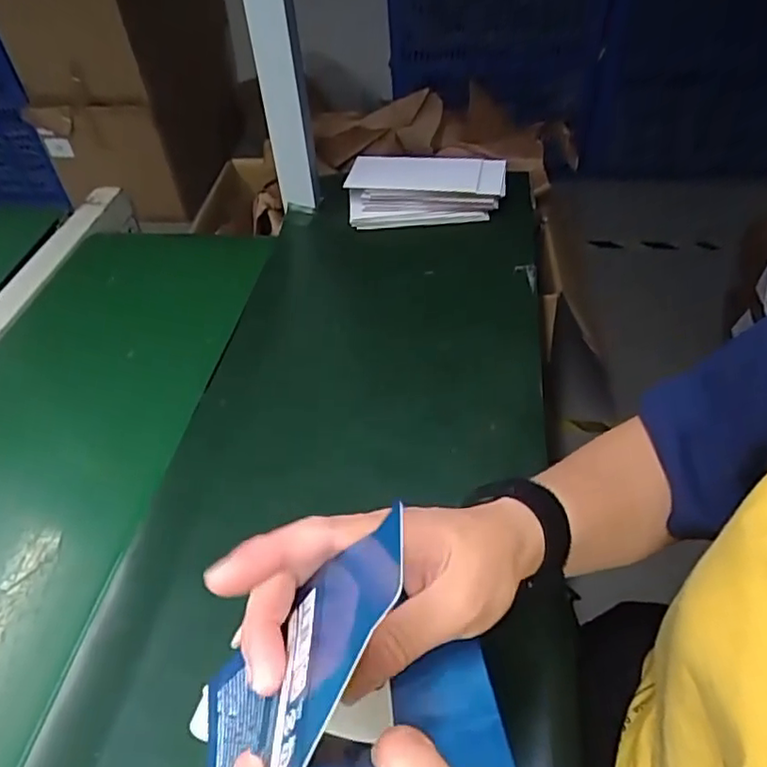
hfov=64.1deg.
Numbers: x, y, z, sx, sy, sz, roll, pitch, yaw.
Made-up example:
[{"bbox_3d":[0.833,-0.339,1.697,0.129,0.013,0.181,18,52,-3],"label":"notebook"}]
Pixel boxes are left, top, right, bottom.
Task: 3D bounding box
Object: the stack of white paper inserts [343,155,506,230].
[{"bbox_3d":[0.054,-0.239,0.764,0.194,0.056,0.087,-4,47,0],"label":"stack of white paper inserts"}]

